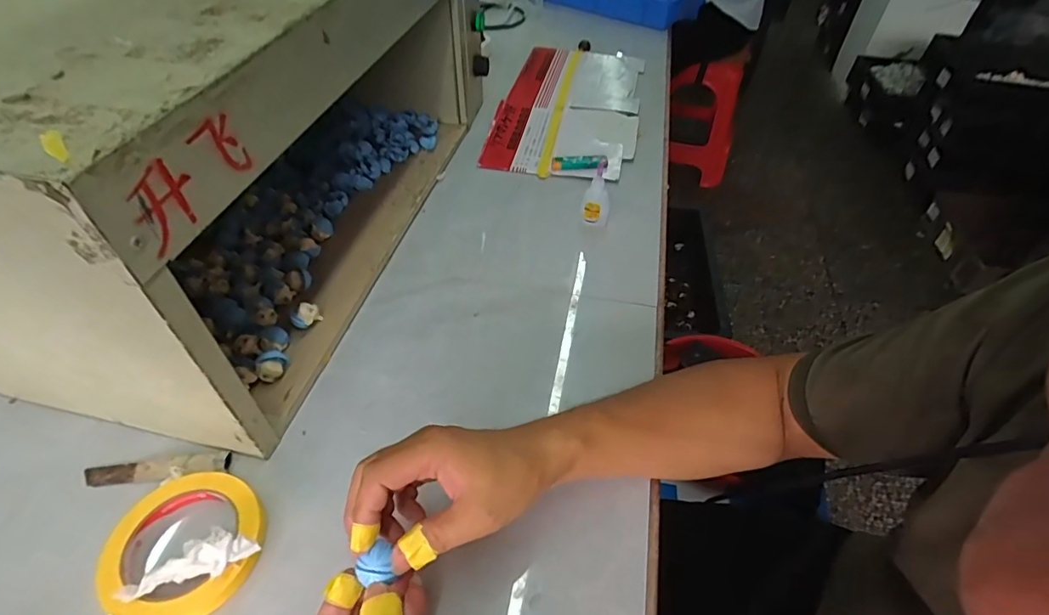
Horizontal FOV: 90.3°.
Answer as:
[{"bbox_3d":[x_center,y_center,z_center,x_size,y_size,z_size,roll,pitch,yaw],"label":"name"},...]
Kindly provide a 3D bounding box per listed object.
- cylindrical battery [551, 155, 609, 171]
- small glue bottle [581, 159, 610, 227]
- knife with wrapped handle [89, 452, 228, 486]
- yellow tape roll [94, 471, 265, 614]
[{"bbox_3d":[0.079,-0.207,0.750,0.079,0.021,0.019,4,48,2],"label":"cylindrical battery"},{"bbox_3d":[0.091,-0.140,0.650,0.032,0.080,0.022,8,49,6],"label":"small glue bottle"},{"bbox_3d":[-0.313,0.137,0.443,0.117,0.010,0.023,-3,49,-4],"label":"knife with wrapped handle"},{"bbox_3d":[-0.258,0.180,0.397,0.107,0.022,0.109,1,48,-1],"label":"yellow tape roll"}]

